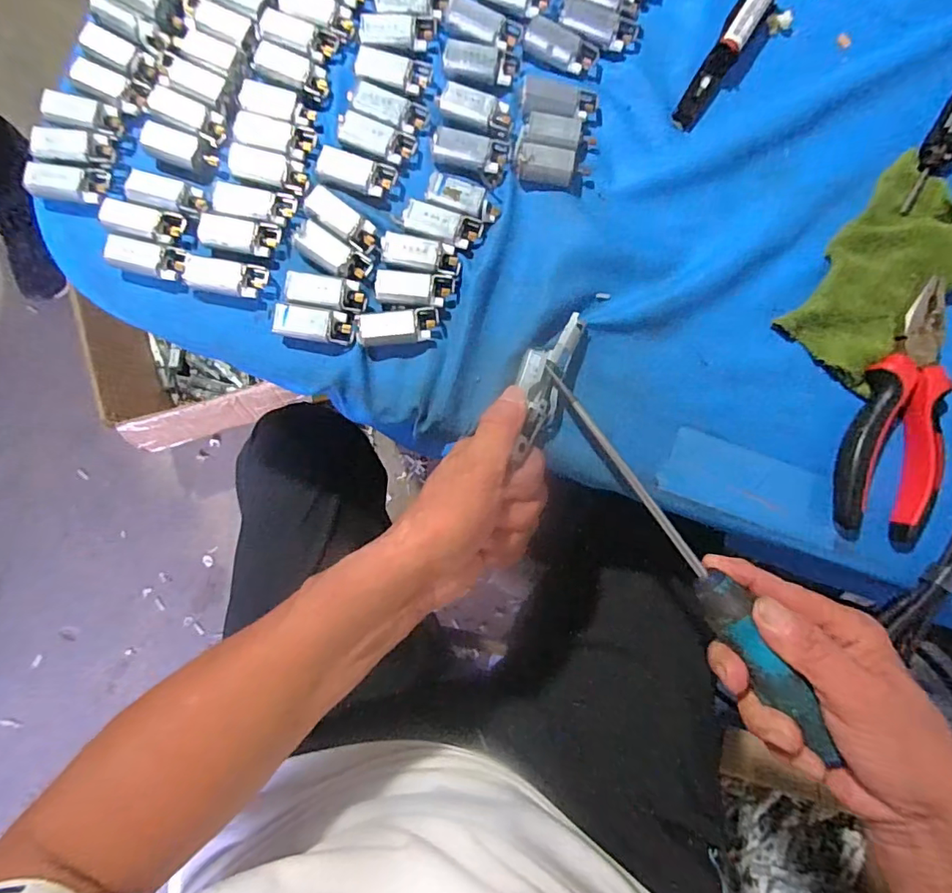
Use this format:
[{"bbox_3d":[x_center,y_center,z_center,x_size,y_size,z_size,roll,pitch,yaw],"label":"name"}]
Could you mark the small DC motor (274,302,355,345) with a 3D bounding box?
[{"bbox_3d":[-0.097,-0.073,0.316,0.045,0.009,0.019,6,87,-1],"label":"small DC motor"}]

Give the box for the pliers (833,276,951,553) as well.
[{"bbox_3d":[0.258,-0.019,0.318,0.062,0.015,0.155,12,87,0],"label":"pliers"}]

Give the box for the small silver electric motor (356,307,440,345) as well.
[{"bbox_3d":[-0.046,-0.072,0.317,0.048,0.010,0.019,-7,88,-1],"label":"small silver electric motor"}]

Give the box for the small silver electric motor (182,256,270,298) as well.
[{"bbox_3d":[-0.152,-0.102,0.319,0.048,0.008,0.020,9,87,-1],"label":"small silver electric motor"}]

